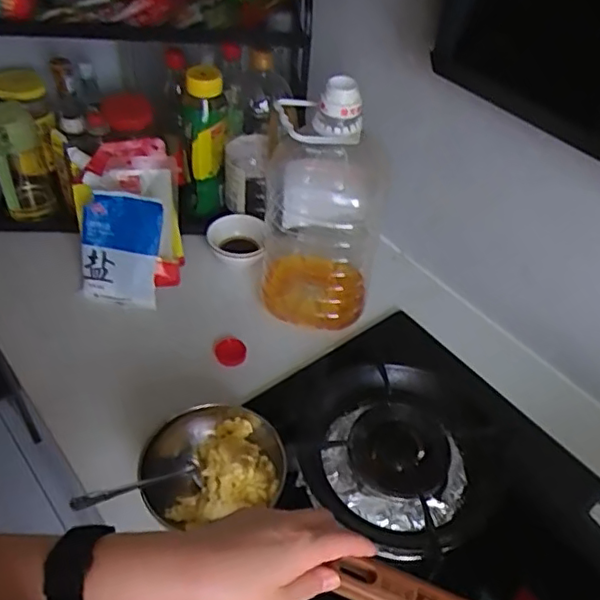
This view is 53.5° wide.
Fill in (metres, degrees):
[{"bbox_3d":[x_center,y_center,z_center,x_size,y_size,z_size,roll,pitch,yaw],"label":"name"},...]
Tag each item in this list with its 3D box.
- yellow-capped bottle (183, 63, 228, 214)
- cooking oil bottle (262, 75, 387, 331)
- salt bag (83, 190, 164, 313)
[{"bbox_3d":[-0.152,-0.255,0.968,0.068,0.229,0.078,-5,47,-11],"label":"yellow-capped bottle"},{"bbox_3d":[0.032,-0.111,0.788,0.148,0.356,0.132,2,46,-4],"label":"cooking oil bottle"},{"bbox_3d":[-0.261,-0.073,0.862,0.126,0.152,0.019,12,8,14],"label":"salt bag"}]

